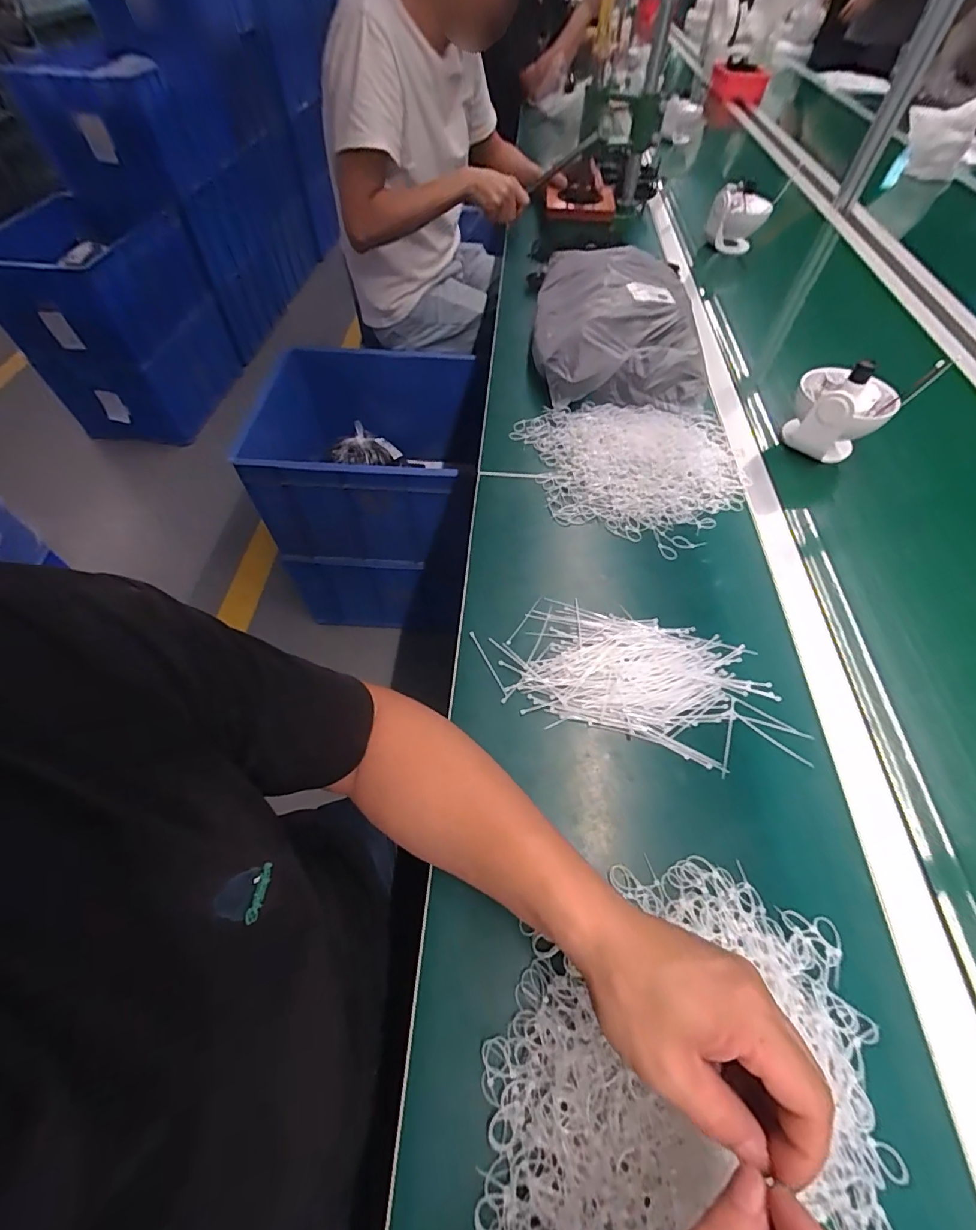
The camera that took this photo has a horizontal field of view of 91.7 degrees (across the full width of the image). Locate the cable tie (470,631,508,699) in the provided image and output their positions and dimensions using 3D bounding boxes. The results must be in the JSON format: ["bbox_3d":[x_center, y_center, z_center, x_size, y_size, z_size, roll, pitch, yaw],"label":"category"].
[{"bbox_3d":[0.001,0.049,0.472,0.004,0.004,0.079,-23,60,-16],"label":"cable tie"}]

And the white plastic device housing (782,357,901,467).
[{"bbox_3d":[0.468,-0.267,0.633,0.110,0.107,0.087,26,60,15],"label":"white plastic device housing"}]

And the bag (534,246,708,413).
[{"bbox_3d":[0.199,-0.467,0.754,0.243,0.099,0.342,2,56,0],"label":"bag"}]

